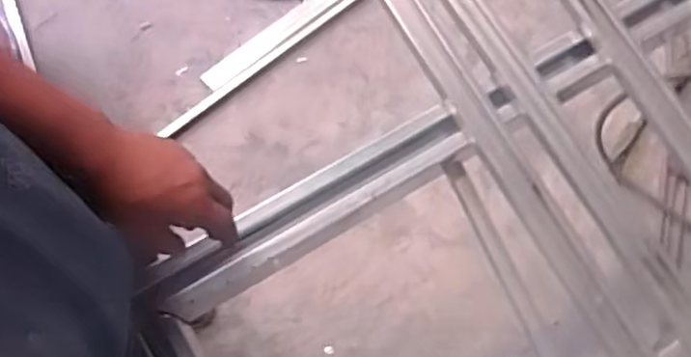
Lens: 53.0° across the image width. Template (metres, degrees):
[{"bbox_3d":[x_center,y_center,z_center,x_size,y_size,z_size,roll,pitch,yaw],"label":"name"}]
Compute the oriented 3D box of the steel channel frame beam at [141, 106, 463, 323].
[{"bbox_3d":[-0.039,0.037,0.760,0.391,0.029,0.064,-30,76,-11],"label":"steel channel frame beam"}]

